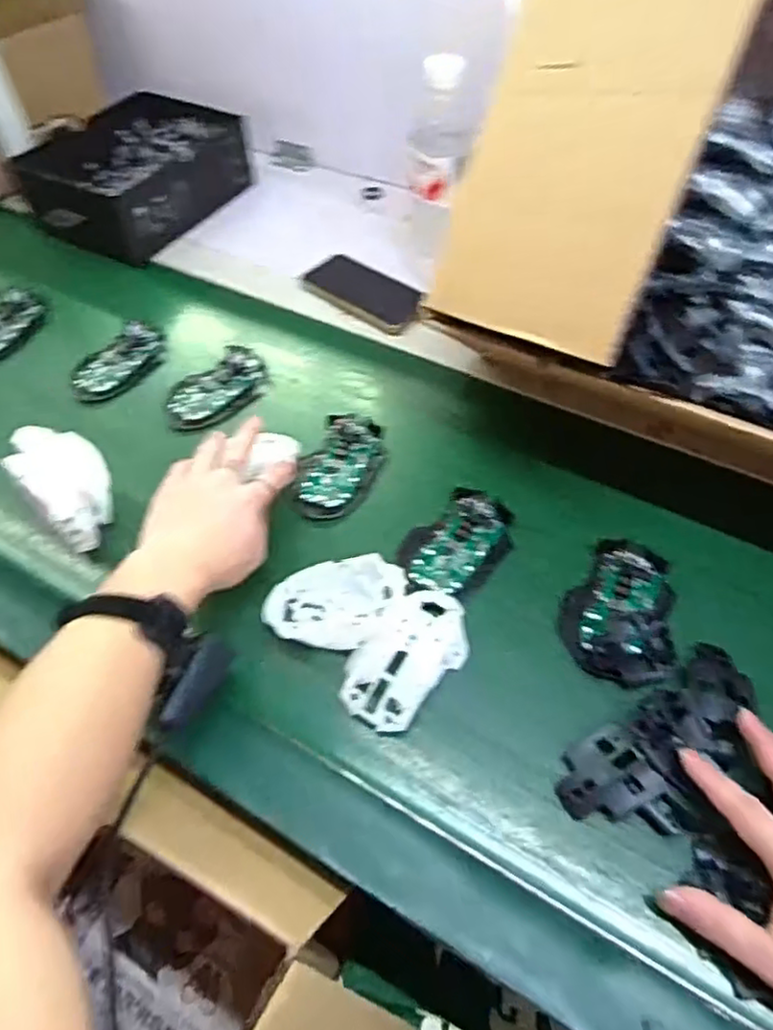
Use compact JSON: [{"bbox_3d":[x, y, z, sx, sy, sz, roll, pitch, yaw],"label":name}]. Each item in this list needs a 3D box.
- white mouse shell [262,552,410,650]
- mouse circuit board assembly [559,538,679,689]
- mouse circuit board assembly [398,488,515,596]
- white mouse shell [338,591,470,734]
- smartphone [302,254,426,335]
[{"bbox_3d":[-0.041,0.069,0.517,0.109,0.045,0.066,5,53,8],"label":"white mouse shell"},{"bbox_3d":[0.183,0.072,0.519,0.083,0.032,0.122,9,53,11],"label":"mouse circuit board assembly"},{"bbox_3d":[0.061,0.022,0.556,0.071,0.030,0.112,34,62,26],"label":"mouse circuit board assembly"},{"bbox_3d":[0.017,0.103,0.495,0.060,0.041,0.116,33,61,26],"label":"white mouse shell"},{"bbox_3d":[-0.027,-0.262,0.775,0.069,0.015,0.168,-39,59,-23],"label":"smartphone"}]

